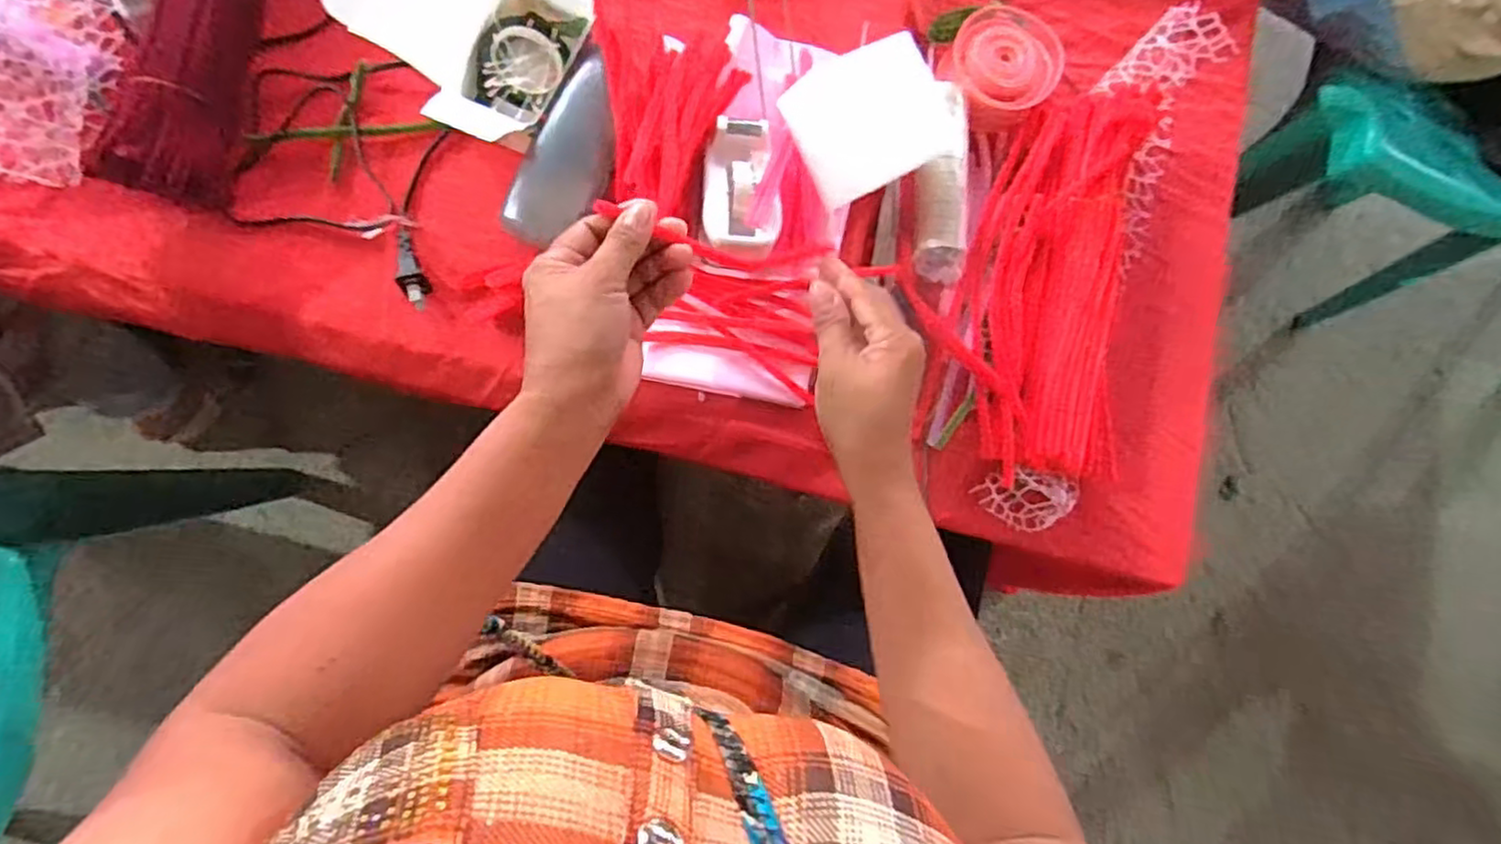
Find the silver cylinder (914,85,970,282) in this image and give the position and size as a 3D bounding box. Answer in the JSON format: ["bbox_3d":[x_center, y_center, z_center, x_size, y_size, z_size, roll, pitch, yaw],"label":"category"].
[{"bbox_3d":[0.147,-0.184,0.535,0.036,0.030,0.151,4,82,-7],"label":"silver cylinder"}]

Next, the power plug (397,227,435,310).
[{"bbox_3d":[-0.228,-0.106,0.470,0.015,0.022,0.054,-18,85,-10],"label":"power plug"}]

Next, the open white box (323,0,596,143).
[{"bbox_3d":[-0.189,-0.275,0.480,0.135,0.072,0.162,25,80,-4],"label":"open white box"}]

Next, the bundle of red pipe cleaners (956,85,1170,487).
[{"bbox_3d":[0.231,-0.106,0.525,0.122,0.055,0.296,10,81,-6],"label":"bundle of red pipe cleaners"}]

